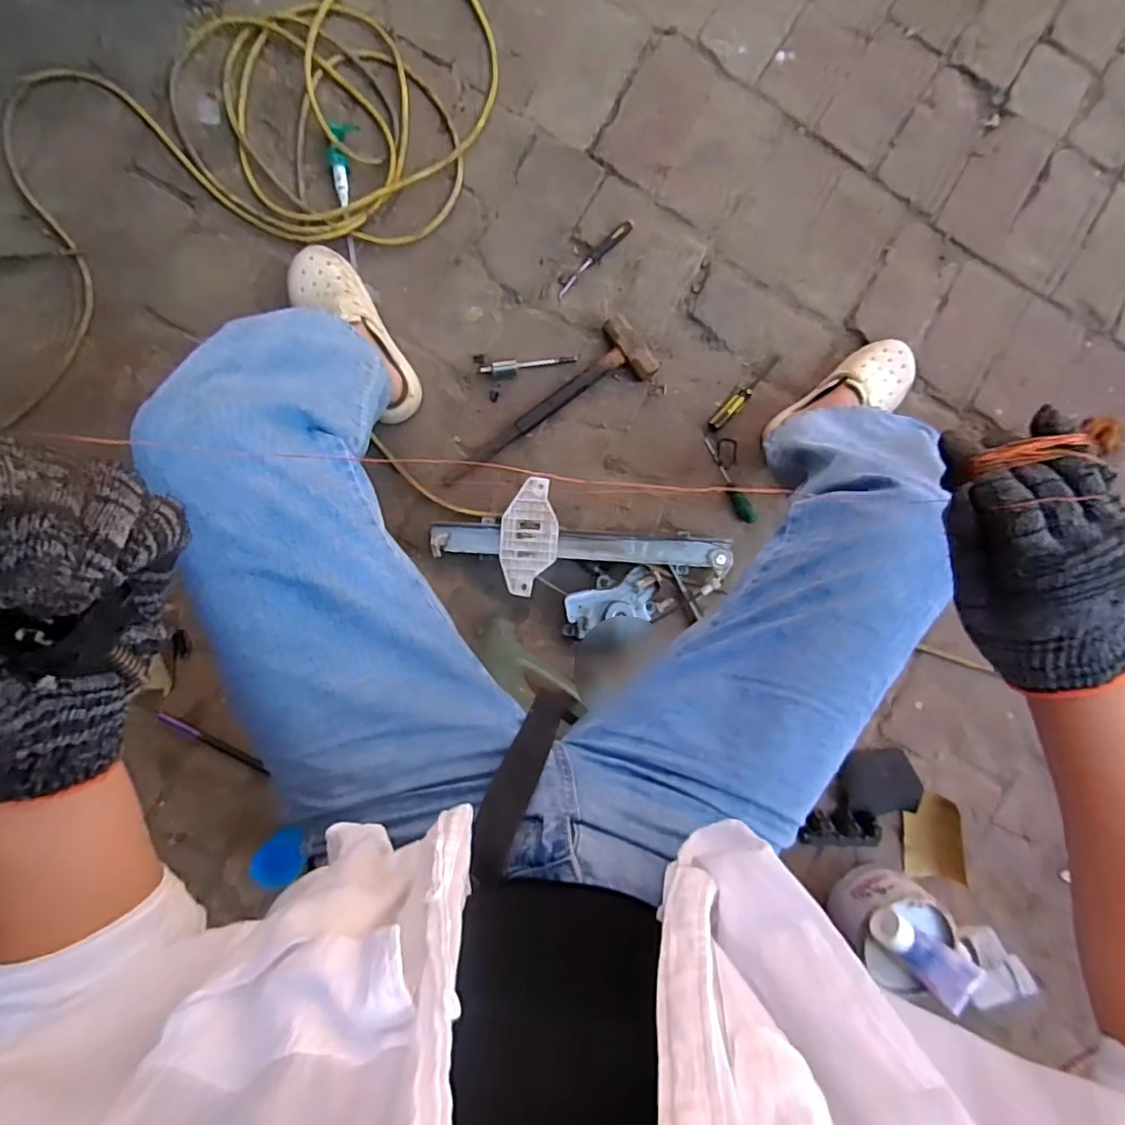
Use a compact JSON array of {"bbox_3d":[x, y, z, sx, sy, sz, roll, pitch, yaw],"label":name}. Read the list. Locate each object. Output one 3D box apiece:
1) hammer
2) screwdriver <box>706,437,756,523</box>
[{"bbox_3d":[-0.013,-0.216,0.906,0.363,0.038,0.104,-44,93,-2],"label":"hammer"},{"bbox_3d":[0.259,-0.128,0.934,0.021,0.026,0.149,-29,91,-5],"label":"screwdriver"}]

